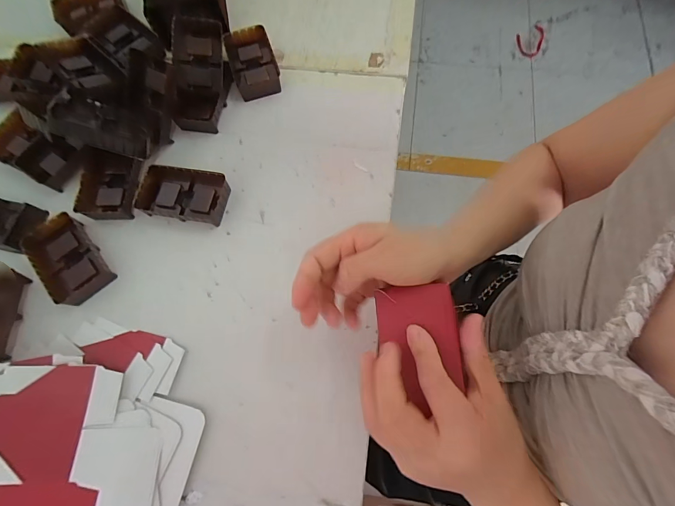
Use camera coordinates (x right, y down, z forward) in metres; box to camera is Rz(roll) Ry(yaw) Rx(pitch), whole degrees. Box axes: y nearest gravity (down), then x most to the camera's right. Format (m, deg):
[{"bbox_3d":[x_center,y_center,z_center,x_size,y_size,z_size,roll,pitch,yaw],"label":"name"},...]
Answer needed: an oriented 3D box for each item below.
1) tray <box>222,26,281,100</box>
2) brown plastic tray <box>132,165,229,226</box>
[{"bbox_3d":[-0.112,-0.253,0.443,0.058,0.029,0.094,-16,71,-3],"label":"tray"},{"bbox_3d":[-0.178,-0.067,0.385,0.097,0.025,0.055,9,72,6],"label":"brown plastic tray"}]

